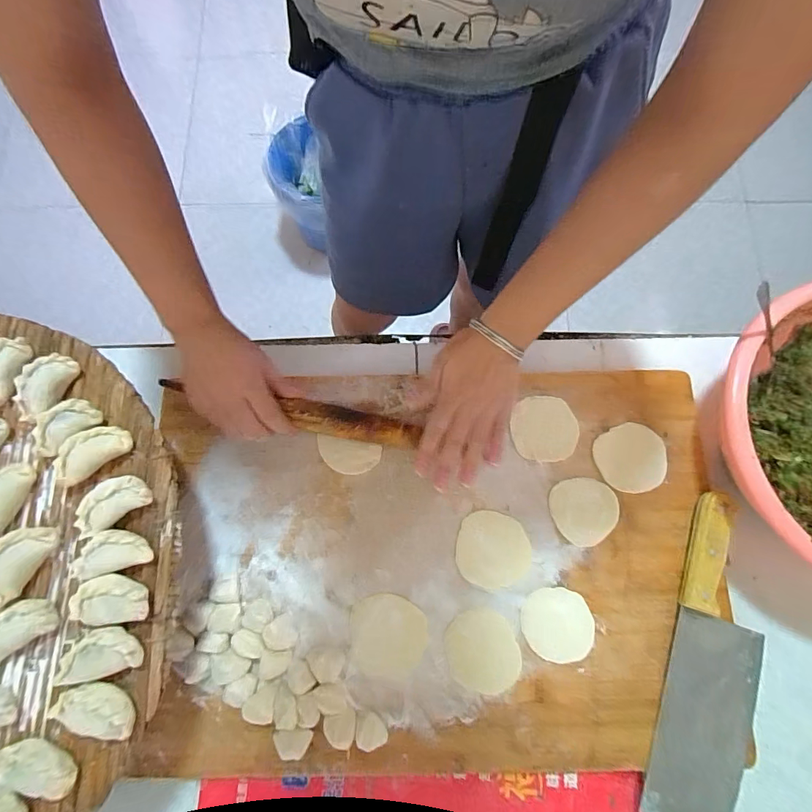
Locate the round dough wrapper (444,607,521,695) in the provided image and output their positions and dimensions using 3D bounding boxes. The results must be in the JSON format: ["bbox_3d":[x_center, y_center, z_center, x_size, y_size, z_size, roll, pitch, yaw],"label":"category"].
[{"bbox_3d":[0.071,0.229,0.393,0.064,0.004,0.071,-34,80,-8],"label":"round dough wrapper"}]

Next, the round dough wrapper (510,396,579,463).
[{"bbox_3d":[0.144,0.023,0.439,0.065,0.005,0.067,0,78,-1],"label":"round dough wrapper"}]

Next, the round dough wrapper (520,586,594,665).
[{"bbox_3d":[0.143,0.206,0.397,0.063,0.004,0.066,0,78,-1],"label":"round dough wrapper"}]

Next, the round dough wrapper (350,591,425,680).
[{"bbox_3d":[-0.018,0.216,0.397,0.070,0.004,0.070,0,78,-1],"label":"round dough wrapper"}]

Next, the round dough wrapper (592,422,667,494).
[{"bbox_3d":[0.231,0.053,0.431,0.069,0.005,0.067,0,78,-1],"label":"round dough wrapper"}]

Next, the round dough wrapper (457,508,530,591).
[{"bbox_3d":[0.085,0.141,0.415,0.070,0.005,0.069,0,78,-1],"label":"round dough wrapper"}]

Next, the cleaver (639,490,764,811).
[{"bbox_3d":[0.280,0.229,0.384,0.079,0.023,0.277,19,78,4],"label":"cleaver"}]

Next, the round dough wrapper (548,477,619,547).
[{"bbox_3d":[0.178,0.104,0.419,0.063,0.004,0.063,0,78,-1],"label":"round dough wrapper"}]

